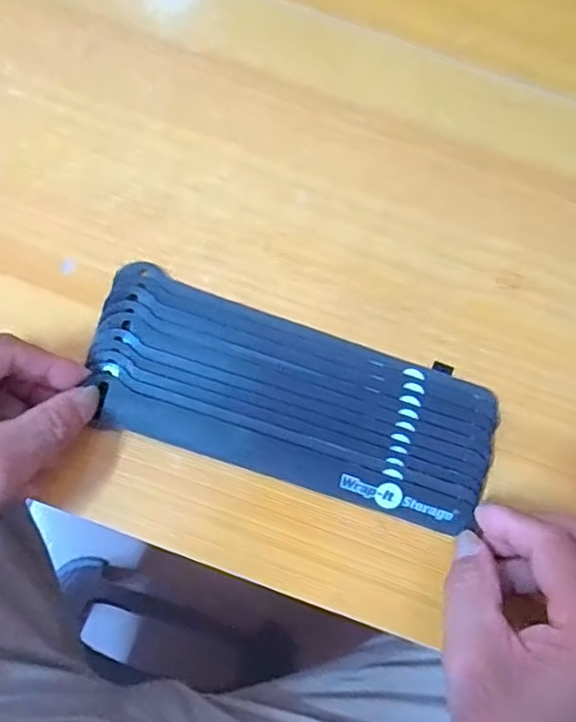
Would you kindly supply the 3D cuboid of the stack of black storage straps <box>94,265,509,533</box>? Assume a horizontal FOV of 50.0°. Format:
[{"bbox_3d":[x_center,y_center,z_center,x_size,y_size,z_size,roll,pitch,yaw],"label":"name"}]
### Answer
[{"bbox_3d":[0.001,0.019,0.308,0.200,0.010,0.079,20,79,2],"label":"stack of black storage straps"}]

